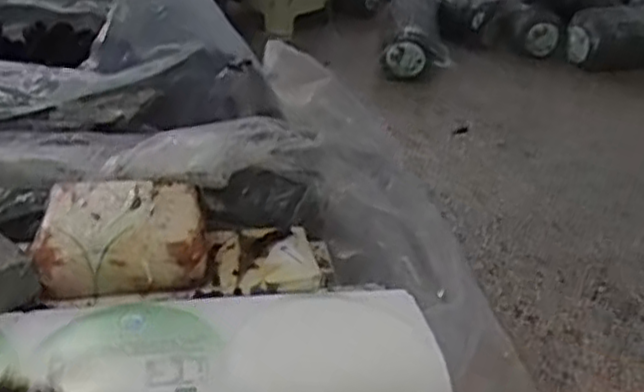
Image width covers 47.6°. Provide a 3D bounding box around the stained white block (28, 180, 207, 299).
[{"bbox_3d":[-0.185,0.031,0.684,0.147,0.046,0.122,-3,35,-13],"label":"stained white block"}]

